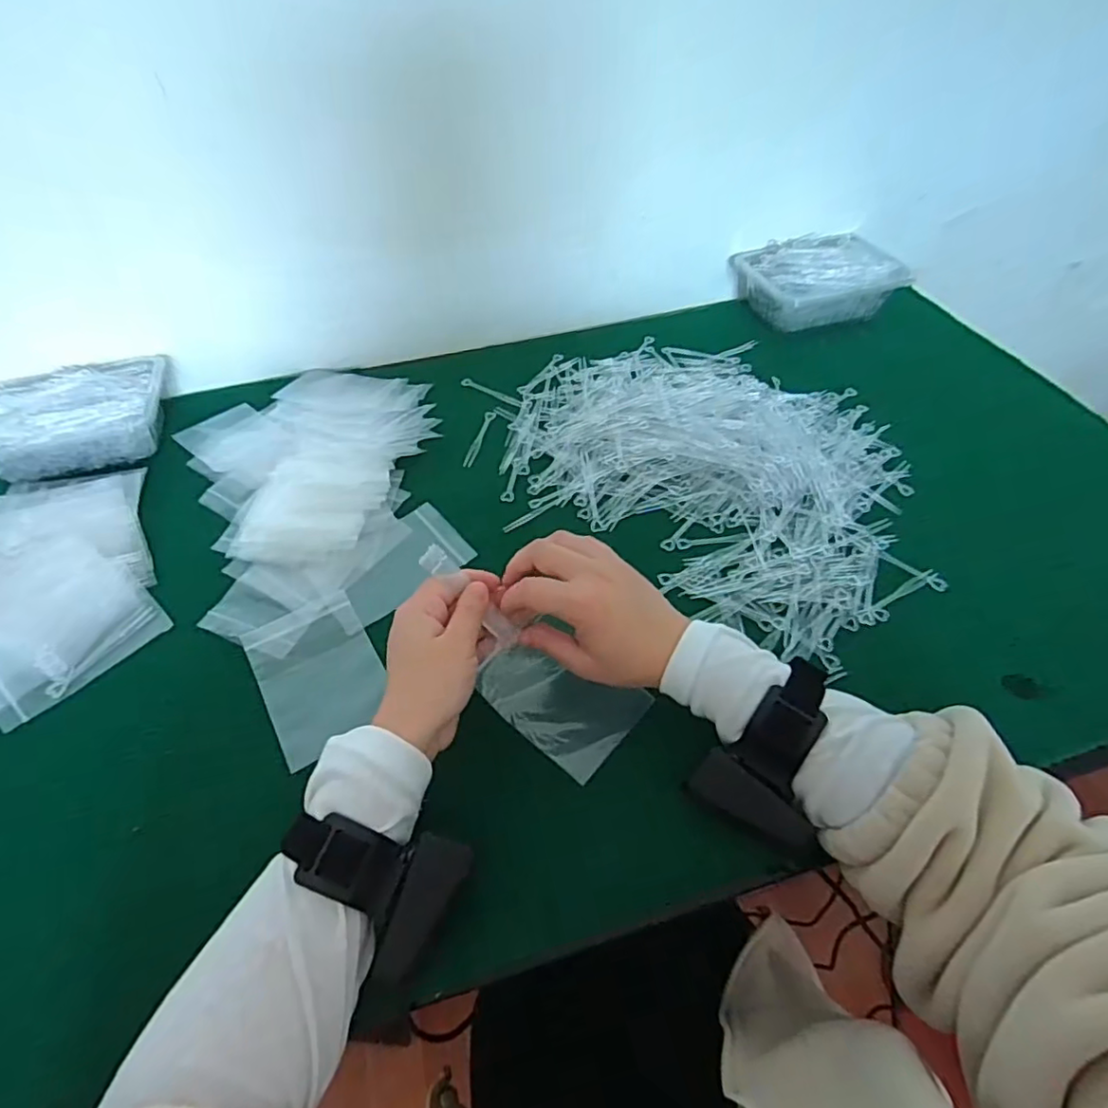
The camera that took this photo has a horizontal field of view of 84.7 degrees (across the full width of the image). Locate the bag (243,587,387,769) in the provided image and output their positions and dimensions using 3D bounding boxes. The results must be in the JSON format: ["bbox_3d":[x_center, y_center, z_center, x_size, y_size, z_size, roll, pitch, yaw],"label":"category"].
[{"bbox_3d":[-0.171,0.086,0.446,0.082,0.007,0.124,-24,55,-24],"label":"bag"}]

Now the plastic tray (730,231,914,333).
[{"bbox_3d":[0.321,-0.331,0.745,0.176,0.067,0.126,-15,52,-10],"label":"plastic tray"}]

